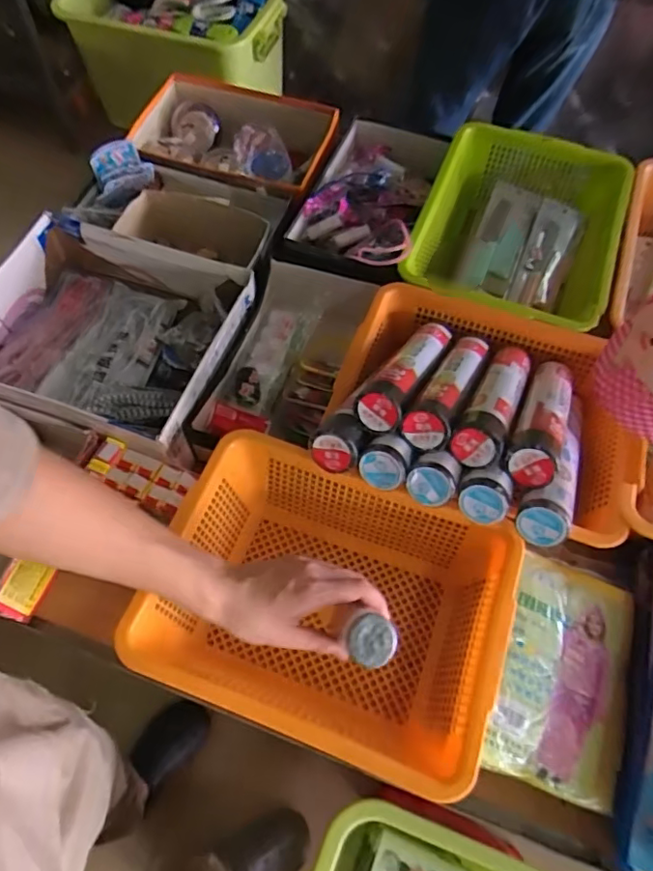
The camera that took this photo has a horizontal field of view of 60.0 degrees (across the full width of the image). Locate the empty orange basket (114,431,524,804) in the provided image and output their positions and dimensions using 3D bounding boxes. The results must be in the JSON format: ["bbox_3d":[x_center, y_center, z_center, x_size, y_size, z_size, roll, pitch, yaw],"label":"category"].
[{"bbox_3d":[0.002,0.190,0.645,0.368,0.140,0.278,18,64,9],"label":"empty orange basket"}]

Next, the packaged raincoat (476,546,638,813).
[{"bbox_3d":[0.260,0.256,0.609,0.158,0.017,0.230,26,64,-10],"label":"packaged raincoat"}]

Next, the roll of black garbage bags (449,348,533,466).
[{"bbox_3d":[0.208,-0.051,0.677,0.050,0.051,0.240,27,42,13],"label":"roll of black garbage bags"}]

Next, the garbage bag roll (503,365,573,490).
[{"bbox_3d":[0.261,-0.031,0.673,0.051,0.052,0.241,26,40,12],"label":"garbage bag roll"}]

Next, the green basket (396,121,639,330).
[{"bbox_3d":[0.300,-0.309,0.931,0.296,0.166,0.388,21,64,10],"label":"green basket"}]

